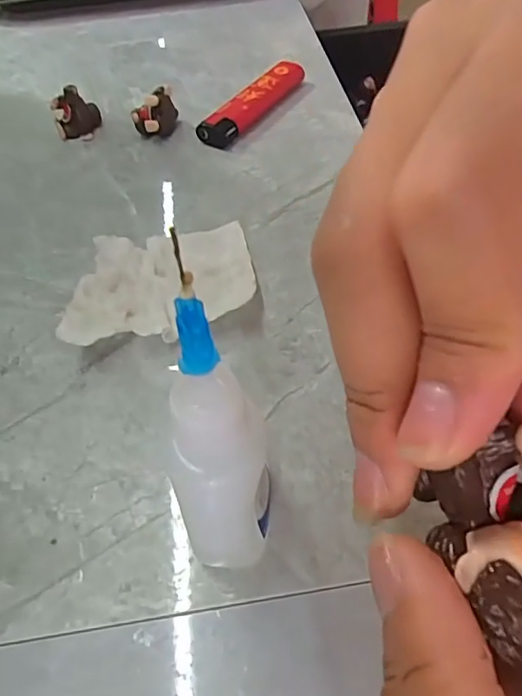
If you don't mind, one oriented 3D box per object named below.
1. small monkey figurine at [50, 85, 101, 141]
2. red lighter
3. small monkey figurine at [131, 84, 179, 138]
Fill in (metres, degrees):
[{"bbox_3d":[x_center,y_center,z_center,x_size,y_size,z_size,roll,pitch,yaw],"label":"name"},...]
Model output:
[{"bbox_3d":[-0.098,-0.124,0.283,0.024,0.022,0.019,-18,53,-10],"label":"small monkey figurine"},{"bbox_3d":[-0.003,-0.133,0.287,0.018,0.013,0.077,27,59,23],"label":"red lighter"},{"bbox_3d":[-0.055,-0.120,0.276,0.023,0.021,0.018,-14,52,-7],"label":"small monkey figurine"}]

